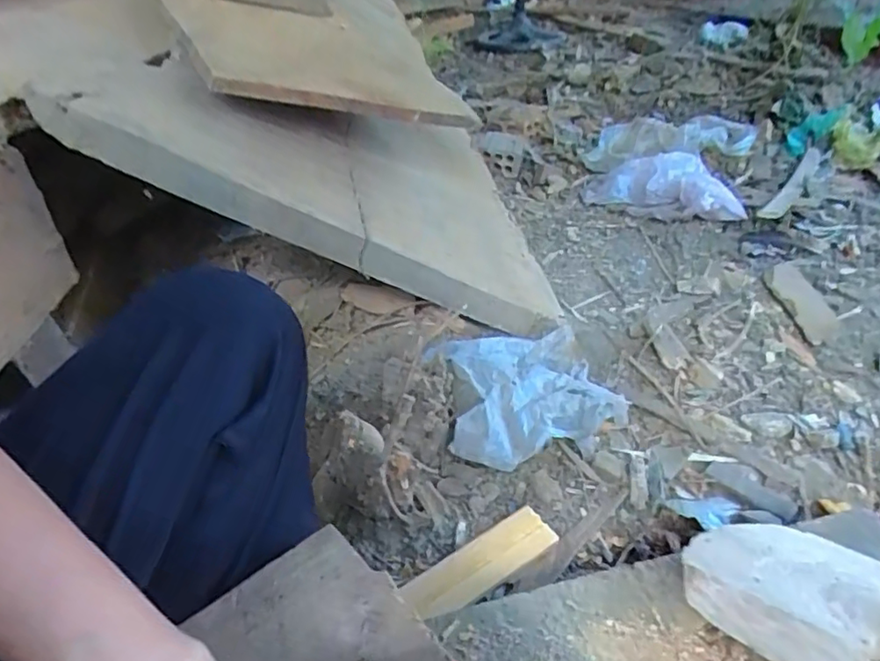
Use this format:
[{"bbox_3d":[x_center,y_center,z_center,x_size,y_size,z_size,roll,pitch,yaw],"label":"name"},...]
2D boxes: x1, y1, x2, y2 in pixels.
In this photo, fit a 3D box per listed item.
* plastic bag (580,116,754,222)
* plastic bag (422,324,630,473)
[{"bbox_3d":[0.484,-0.366,1.321,0.346,0.098,0.442,8,38,24],"label":"plastic bag"},{"bbox_3d":[0.106,0.070,0.777,0.224,0.076,0.229,-13,34,-8],"label":"plastic bag"}]

